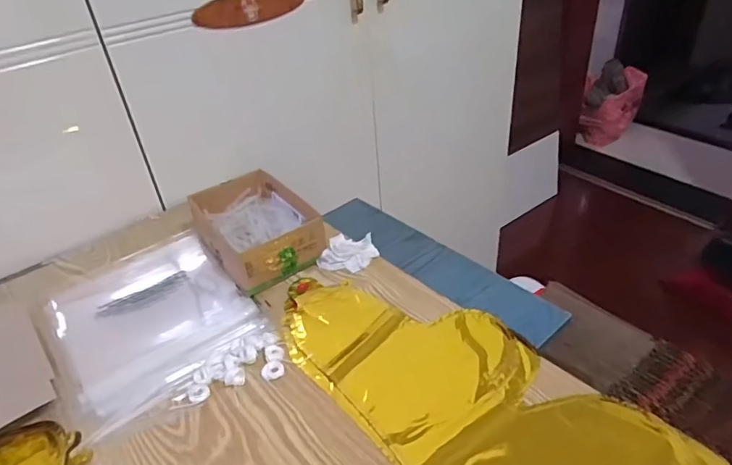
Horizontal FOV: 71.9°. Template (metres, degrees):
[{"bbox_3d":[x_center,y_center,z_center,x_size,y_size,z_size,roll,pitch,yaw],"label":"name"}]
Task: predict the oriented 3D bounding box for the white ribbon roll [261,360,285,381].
[{"bbox_3d":[-0.099,0.146,0.536,0.024,0.009,0.018,-15,36,-14],"label":"white ribbon roll"}]

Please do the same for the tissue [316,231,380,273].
[{"bbox_3d":[-0.023,0.026,0.684,0.060,0.025,0.064,18,41,31],"label":"tissue"}]

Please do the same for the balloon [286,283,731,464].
[{"bbox_3d":[0.092,0.156,0.499,0.202,0.013,0.421,-29,41,-30],"label":"balloon"}]

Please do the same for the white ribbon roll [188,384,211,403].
[{"bbox_3d":[-0.172,0.165,0.520,0.021,0.007,0.019,-25,39,-26],"label":"white ribbon roll"}]

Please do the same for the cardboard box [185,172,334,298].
[{"bbox_3d":[-0.152,-0.005,0.703,0.128,0.068,0.181,-26,39,-27],"label":"cardboard box"}]

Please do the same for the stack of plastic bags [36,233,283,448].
[{"bbox_3d":[-0.271,0.098,0.637,0.209,0.017,0.289,-26,39,-27],"label":"stack of plastic bags"}]

